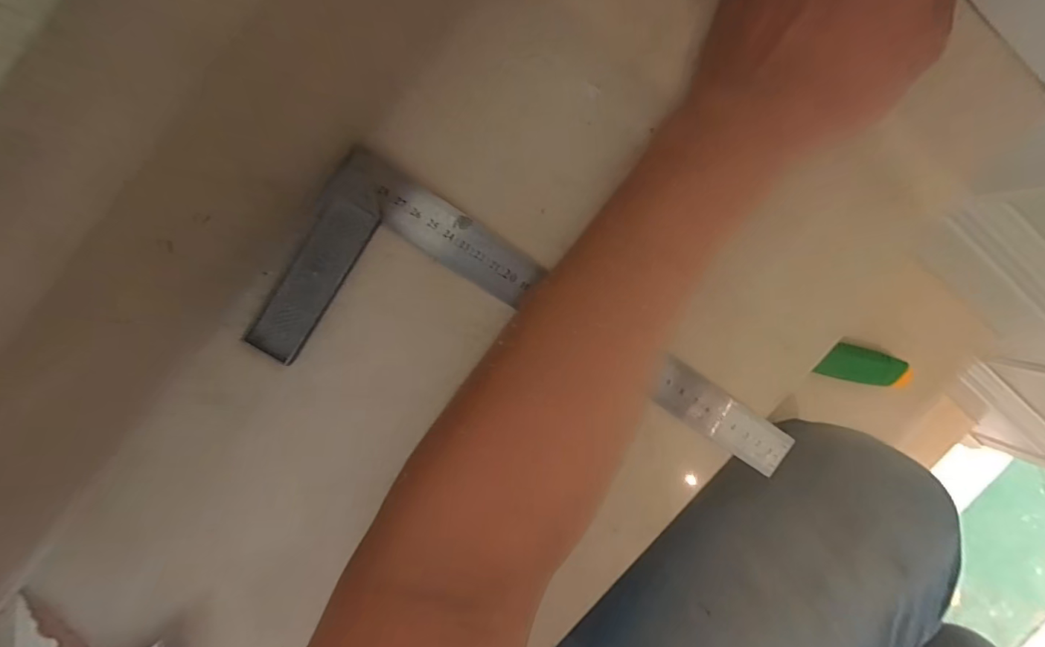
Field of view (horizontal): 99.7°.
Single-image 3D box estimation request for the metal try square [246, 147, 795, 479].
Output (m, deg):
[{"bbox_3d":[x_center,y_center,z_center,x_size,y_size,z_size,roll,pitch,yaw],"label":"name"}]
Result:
[{"bbox_3d":[0.011,0.033,0.247,0.297,0.012,0.112,31,95,-7],"label":"metal try square"}]

